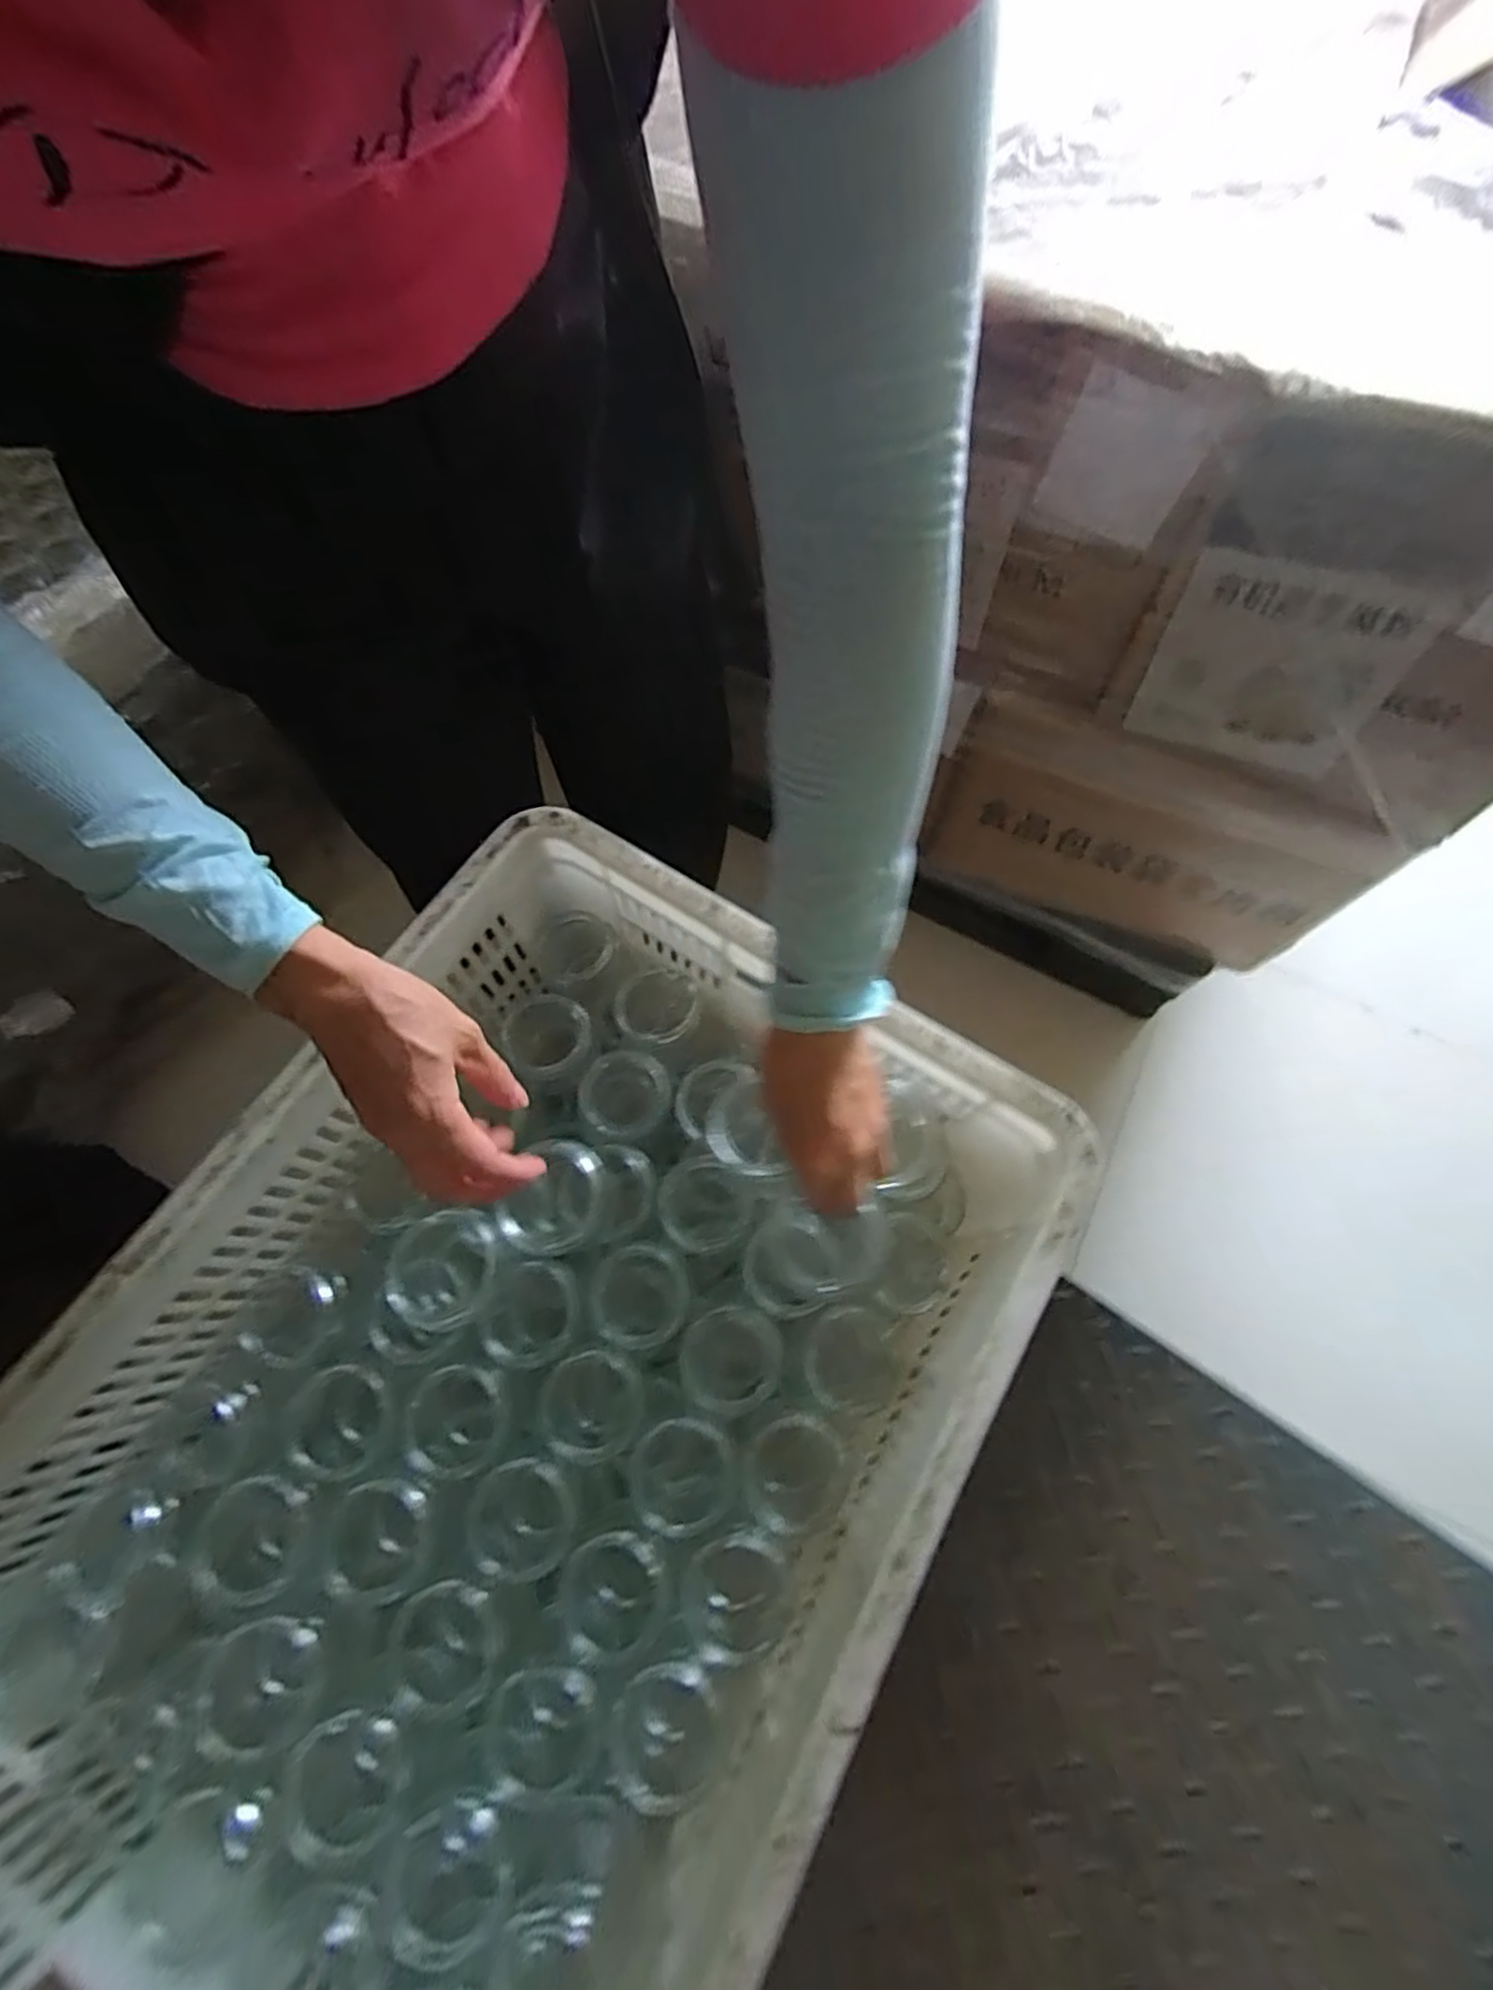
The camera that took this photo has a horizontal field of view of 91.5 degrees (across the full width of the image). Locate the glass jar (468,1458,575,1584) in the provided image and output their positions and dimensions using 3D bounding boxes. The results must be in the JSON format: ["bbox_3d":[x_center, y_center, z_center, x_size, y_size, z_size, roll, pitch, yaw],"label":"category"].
[{"bbox_3d":[-0.136,0.329,0.464,0.058,0.071,0.062,0,66,-1],"label":"glass jar"}]

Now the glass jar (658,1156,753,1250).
[{"bbox_3d":[-0.030,0.154,0.536,0.070,0.064,0.063,-15,67,-8],"label":"glass jar"}]

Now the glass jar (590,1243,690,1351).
[{"bbox_3d":[-0.073,0.218,0.524,0.058,0.101,0.061,0,66,-1],"label":"glass jar"}]

